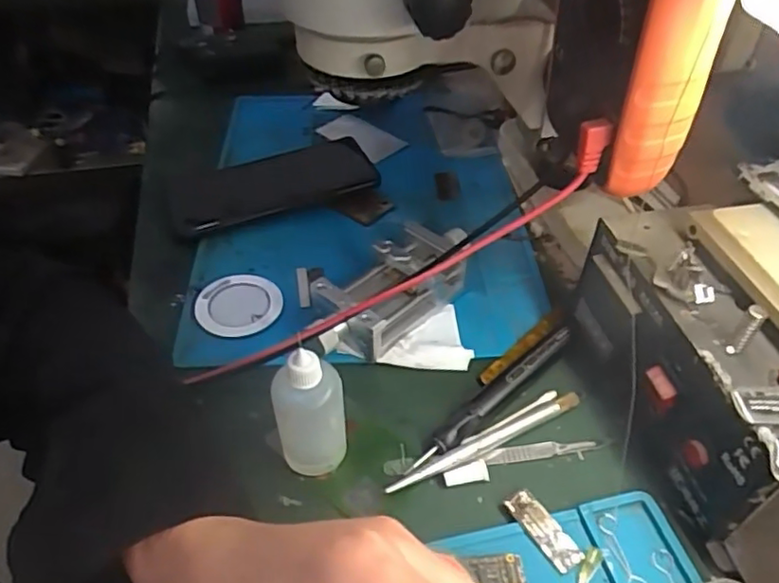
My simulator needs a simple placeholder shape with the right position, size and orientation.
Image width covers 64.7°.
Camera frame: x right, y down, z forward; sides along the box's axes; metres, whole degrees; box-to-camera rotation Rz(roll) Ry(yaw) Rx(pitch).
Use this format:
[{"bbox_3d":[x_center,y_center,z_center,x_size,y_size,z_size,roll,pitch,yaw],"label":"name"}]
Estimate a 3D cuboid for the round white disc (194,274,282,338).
[{"bbox_3d":[-0.103,0.009,0.420,0.056,0.006,0.054,0,43,0],"label":"round white disc"}]

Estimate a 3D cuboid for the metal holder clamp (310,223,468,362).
[{"bbox_3d":[0.003,-0.003,0.412,0.132,0.030,0.059,-33,52,-31],"label":"metal holder clamp"}]

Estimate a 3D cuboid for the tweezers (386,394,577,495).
[{"bbox_3d":[0.056,0.085,0.344,0.125,0.008,0.010,-20,47,-21],"label":"tweezers"}]

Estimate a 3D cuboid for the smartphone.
[{"bbox_3d":[-0.099,-0.092,0.516,0.164,0.013,0.079,-19,57,-9],"label":"smartphone"}]

